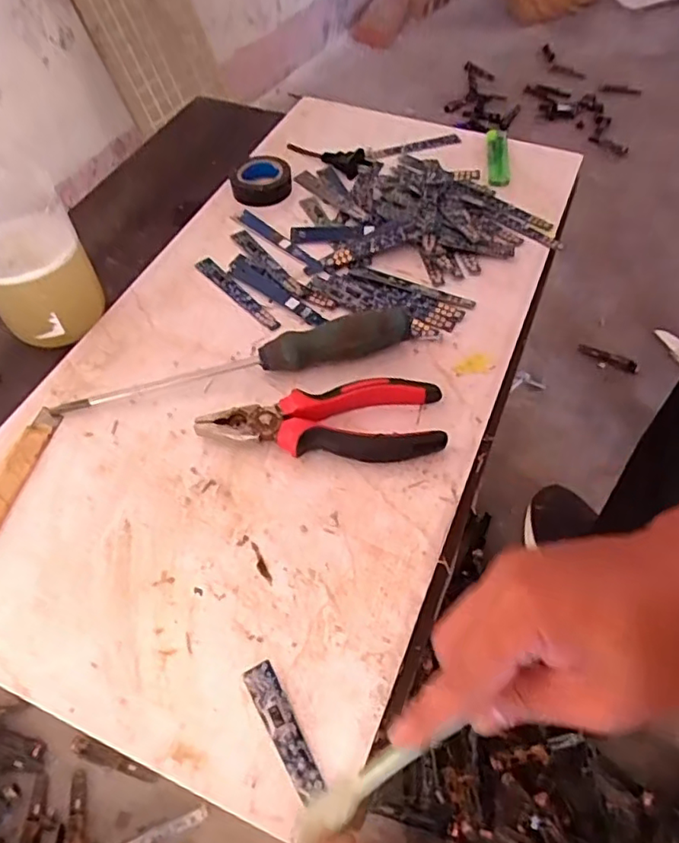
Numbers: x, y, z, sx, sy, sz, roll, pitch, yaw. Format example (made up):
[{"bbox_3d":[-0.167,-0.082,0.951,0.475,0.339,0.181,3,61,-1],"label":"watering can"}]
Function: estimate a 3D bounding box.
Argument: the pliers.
[{"bbox_3d":[-0.011,0.000,0.386,0.155,0.020,0.056,-3,54,1],"label":"pliers"}]

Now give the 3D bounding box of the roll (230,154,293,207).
[{"bbox_3d":[-0.072,-0.222,0.544,0.054,0.020,0.054,-1,54,2],"label":"roll"}]

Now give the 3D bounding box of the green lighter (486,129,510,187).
[{"bbox_3d":[0.150,-0.251,0.562,0.019,0.012,0.081,3,55,5],"label":"green lighter"}]

